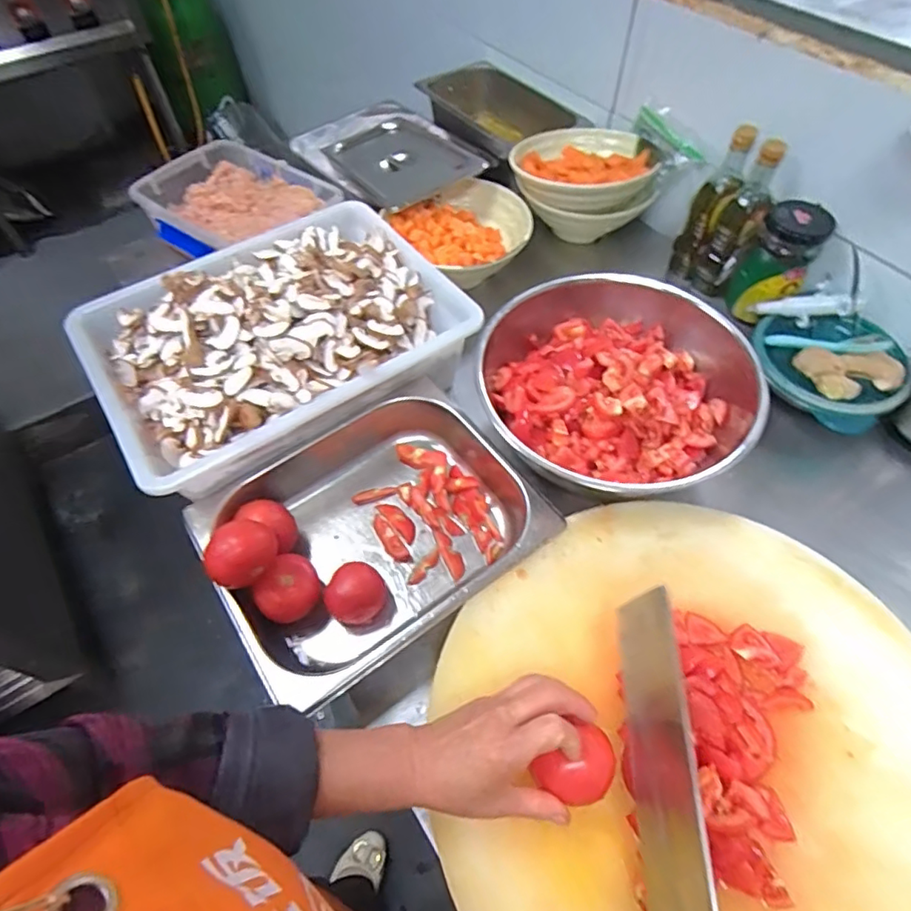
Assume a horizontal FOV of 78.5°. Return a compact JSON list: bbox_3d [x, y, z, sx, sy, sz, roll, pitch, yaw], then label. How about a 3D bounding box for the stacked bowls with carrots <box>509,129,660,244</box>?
[{"bbox_3d":[0.205,-0.423,0.898,0.193,0.123,0.203,-1,56,1],"label":"stacked bowls with carrots"}]

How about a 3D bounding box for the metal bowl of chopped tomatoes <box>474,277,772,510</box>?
[{"bbox_3d":[0.192,-0.075,0.664,0.300,0.100,0.306,-1,56,1],"label":"metal bowl of chopped tomatoes"}]

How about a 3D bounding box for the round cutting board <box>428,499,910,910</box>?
[{"bbox_3d":[0.205,0.234,0.468,0.423,0.035,0.428,-1,56,1],"label":"round cutting board"}]

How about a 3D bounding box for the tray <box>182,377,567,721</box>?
[{"bbox_3d":[-0.087,0.077,0.616,0.337,0.104,0.271,-30,61,-18],"label":"tray"}]

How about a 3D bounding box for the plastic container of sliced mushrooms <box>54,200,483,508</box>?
[{"bbox_3d":[-0.222,-0.163,0.702,0.420,0.104,0.337,-29,60,-17],"label":"plastic container of sliced mushrooms"}]

